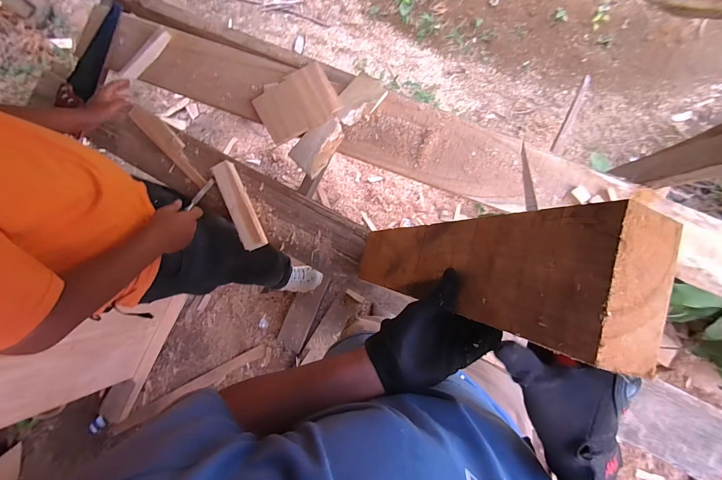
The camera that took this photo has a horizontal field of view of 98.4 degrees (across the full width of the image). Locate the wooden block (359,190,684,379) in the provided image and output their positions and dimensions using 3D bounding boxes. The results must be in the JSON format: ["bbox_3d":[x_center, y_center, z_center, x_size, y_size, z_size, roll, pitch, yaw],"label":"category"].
[{"bbox_3d":[0.113,0.038,0.461,0.050,0.526,0.123,11,86,-17],"label":"wooden block"}]

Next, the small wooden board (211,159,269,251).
[{"bbox_3d":[-0.316,-0.089,0.806,0.058,0.039,0.236,-23,82,5],"label":"small wooden board"}]

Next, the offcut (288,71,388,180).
[{"bbox_3d":[-0.060,-0.298,0.799,0.087,0.031,0.288,42,91,9],"label":"offcut"}]

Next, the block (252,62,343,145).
[{"bbox_3d":[-0.170,-0.356,0.802,0.193,0.027,0.158,-29,82,4],"label":"block"}]

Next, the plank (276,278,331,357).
[{"bbox_3d":[-0.264,0.326,1.424,0.122,0.034,0.360,24,88,9],"label":"plank"}]

